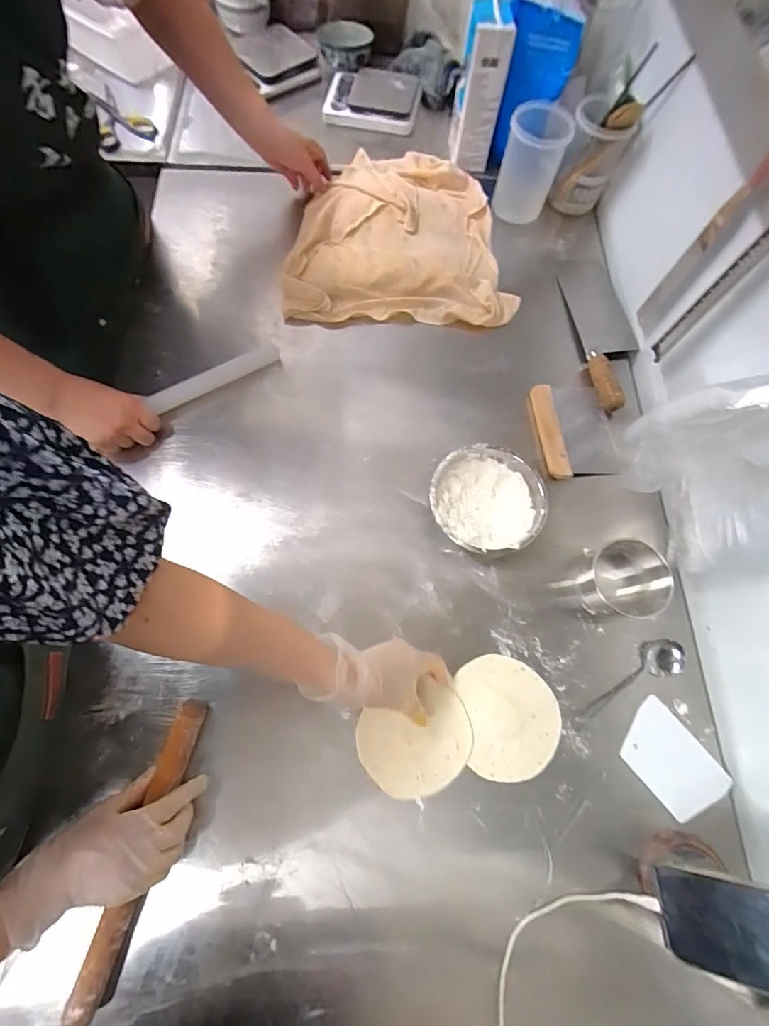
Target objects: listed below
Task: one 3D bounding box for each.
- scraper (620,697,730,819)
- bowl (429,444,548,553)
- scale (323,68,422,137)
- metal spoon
[{"bbox_3d":[0.336,0.290,0.504,0.084,0.007,0.115,-39,77,-14],"label":"scraper"},{"bbox_3d":[0.133,-0.012,0.575,0.146,0.056,0.139,1,70,-1],"label":"bowl"},{"bbox_3d":[-0.021,-0.830,0.855,0.179,0.028,0.155,11,70,2],"label":"scale"},{"bbox_3d":[0.296,0.201,0.521,0.150,0.024,0.040,-23,73,-9],"label":"metal spoon"}]

